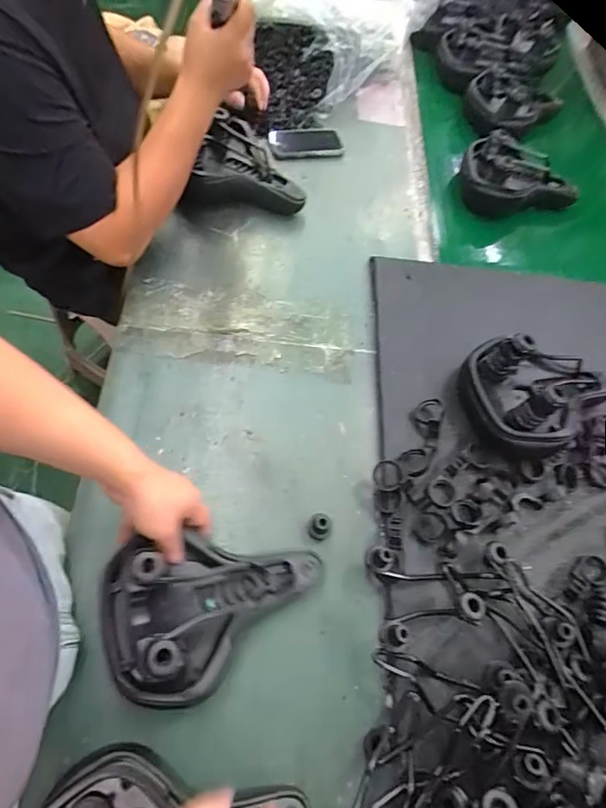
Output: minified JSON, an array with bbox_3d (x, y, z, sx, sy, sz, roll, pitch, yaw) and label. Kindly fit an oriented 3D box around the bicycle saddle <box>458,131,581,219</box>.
[{"bbox_3d":[0.453,-0.467,0.993,0.233,0.105,0.123,11,62,-3],"label":"bicycle saddle"}]

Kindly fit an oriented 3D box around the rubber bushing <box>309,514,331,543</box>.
[{"bbox_3d":[0.022,0.162,0.638,0.028,0.034,0.032,8,62,-5],"label":"rubber bushing"}]

